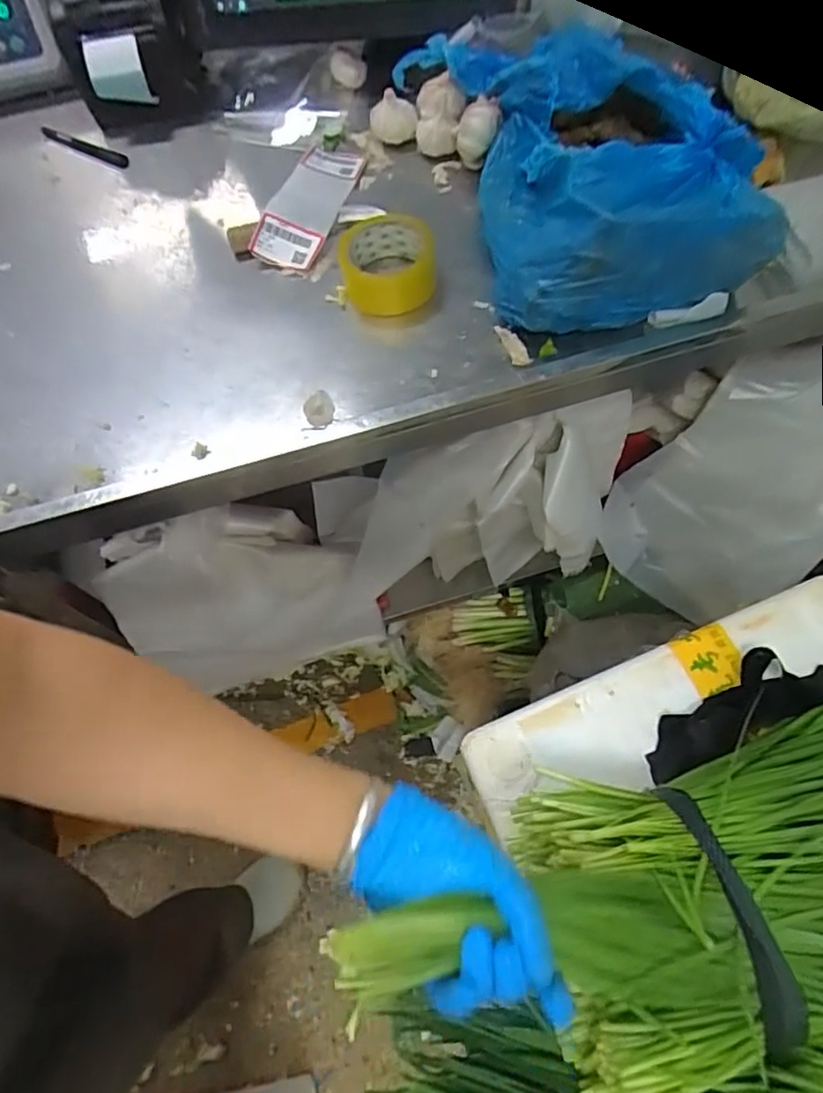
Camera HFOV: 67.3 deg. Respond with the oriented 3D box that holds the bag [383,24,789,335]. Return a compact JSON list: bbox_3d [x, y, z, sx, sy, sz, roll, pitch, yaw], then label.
[{"bbox_3d":[0.168,-0.447,0.653,0.243,0.116,0.449,-11,66,-2],"label":"bag"}]

